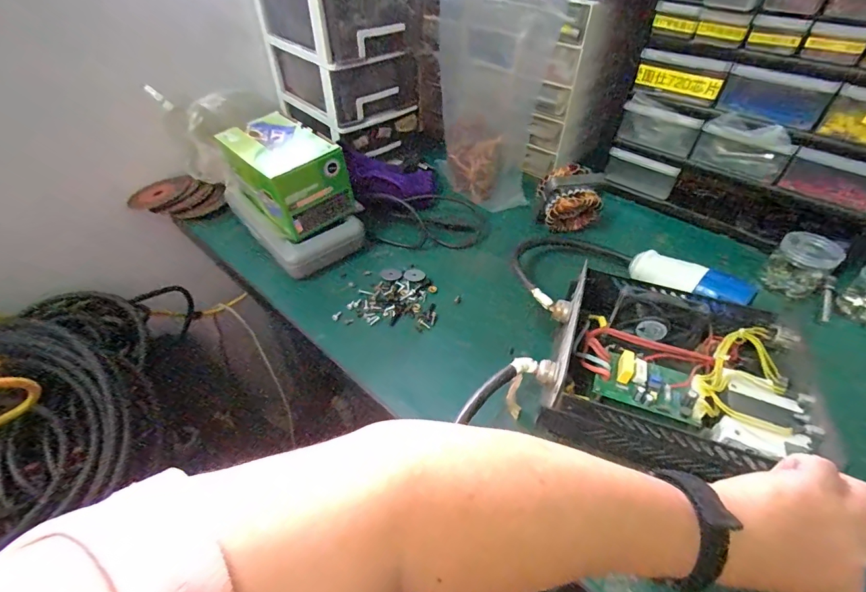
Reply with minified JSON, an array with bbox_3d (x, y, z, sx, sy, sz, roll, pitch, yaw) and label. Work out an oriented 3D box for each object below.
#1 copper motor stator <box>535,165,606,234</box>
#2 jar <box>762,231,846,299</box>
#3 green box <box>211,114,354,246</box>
[{"bbox_3d":[0.206,-0.143,0.603,0.085,0.083,0.070,-6,46,-7],"label":"copper motor stator"},{"bbox_3d":[0.479,-0.042,0.524,0.053,0.058,0.065,-31,53,-27],"label":"jar"},{"bbox_3d":[-0.205,-0.176,0.558,0.109,0.089,0.173,-31,53,-27],"label":"green box"}]

